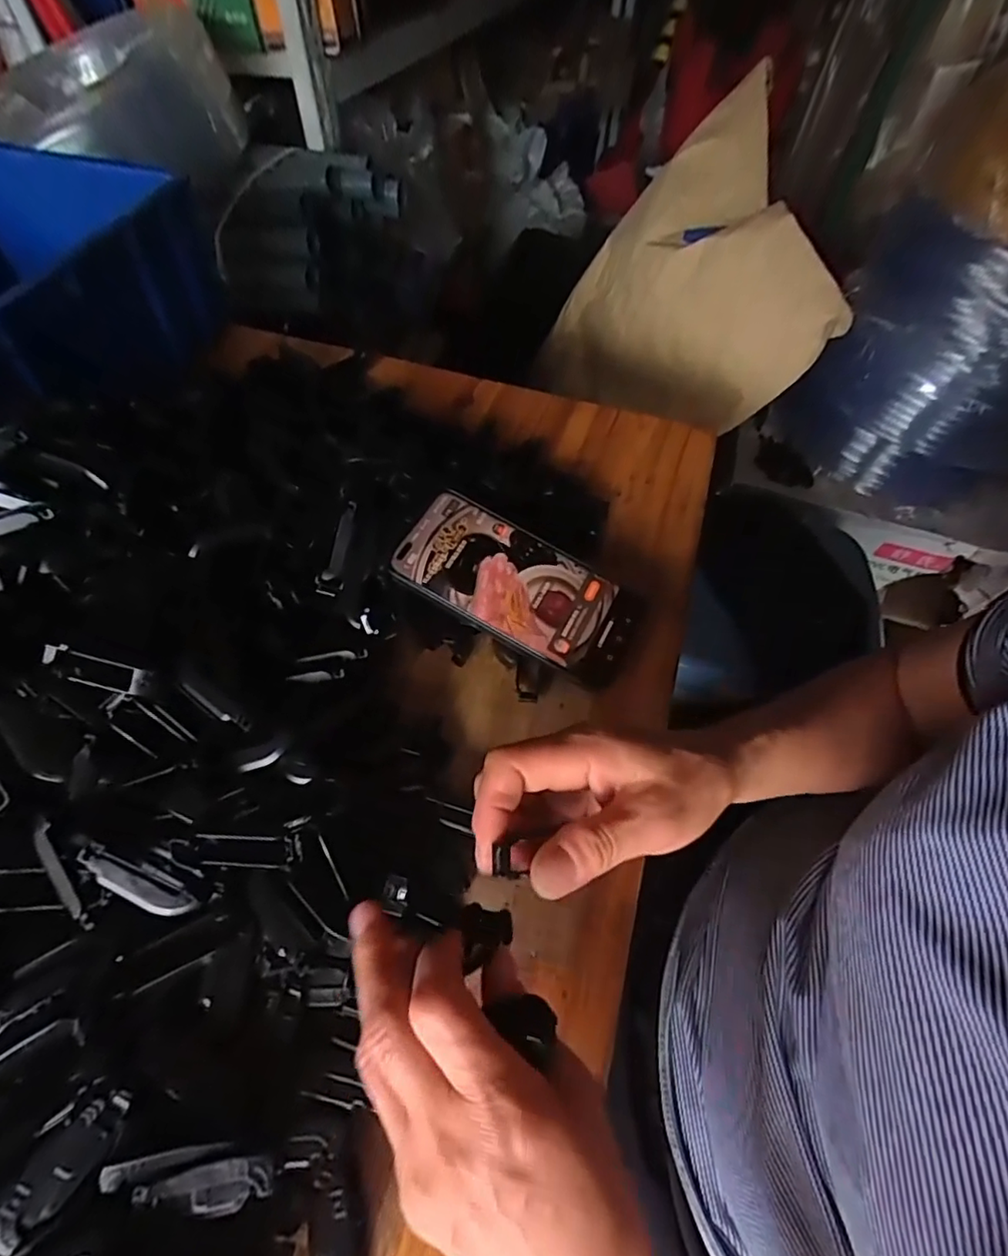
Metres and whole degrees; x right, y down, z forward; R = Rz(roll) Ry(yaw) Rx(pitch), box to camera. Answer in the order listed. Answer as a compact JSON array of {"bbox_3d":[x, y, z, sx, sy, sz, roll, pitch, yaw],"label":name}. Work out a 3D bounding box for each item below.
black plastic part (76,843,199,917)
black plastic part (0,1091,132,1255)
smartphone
[{"bbox_3d":[-0.161,0.111,0.245,0.051,0.005,0.015,30,59,-4],"label":"black plastic part"},{"bbox_3d":[-0.157,0.191,0.200,0.016,0.009,0.047,30,61,17],"label":"black plastic part"},{"bbox_3d":[0.011,-0.029,0.370,0.158,0.006,0.078,29,65,3],"label":"smartphone"}]

